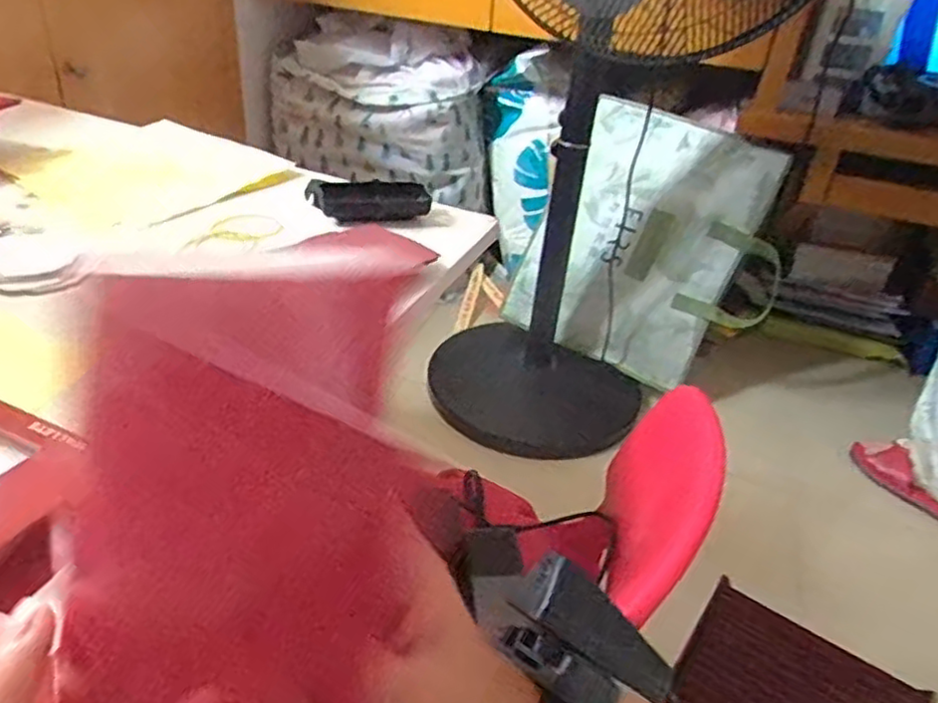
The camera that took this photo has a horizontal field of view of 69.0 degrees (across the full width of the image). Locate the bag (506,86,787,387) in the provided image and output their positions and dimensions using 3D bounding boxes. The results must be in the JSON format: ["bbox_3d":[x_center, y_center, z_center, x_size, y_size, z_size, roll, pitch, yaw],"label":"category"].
[{"bbox_3d":[0.339,-0.203,1.297,0.416,0.478,0.095,27,11,13],"label":"bag"}]

